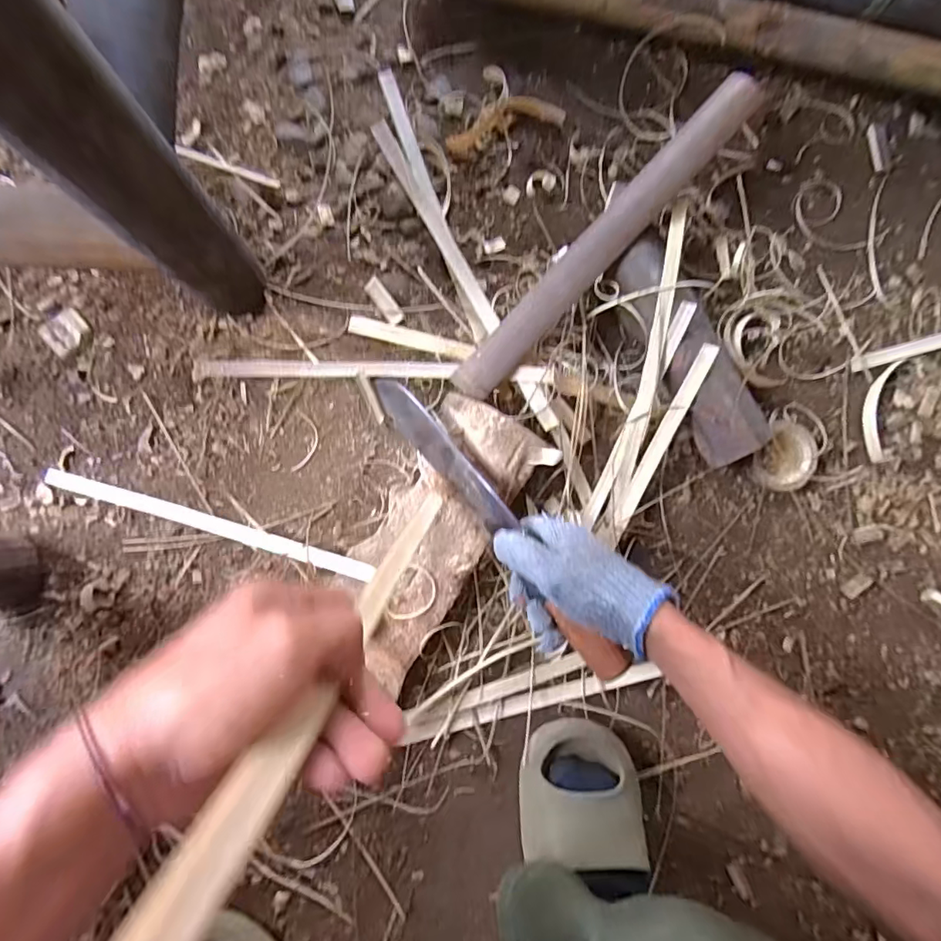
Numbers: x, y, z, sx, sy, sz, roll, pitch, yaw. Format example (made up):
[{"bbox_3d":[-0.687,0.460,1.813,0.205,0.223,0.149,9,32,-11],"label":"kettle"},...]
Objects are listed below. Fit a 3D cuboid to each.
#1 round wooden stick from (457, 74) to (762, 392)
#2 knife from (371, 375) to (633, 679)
[{"bbox_3d":[0.128,-0.223,0.496,0.039,0.031,0.388,43,96,0],"label":"round wooden stick"},{"bbox_3d":[0.016,0.038,0.462,0.031,0.034,0.338,-37,73,-6],"label":"knife"}]

